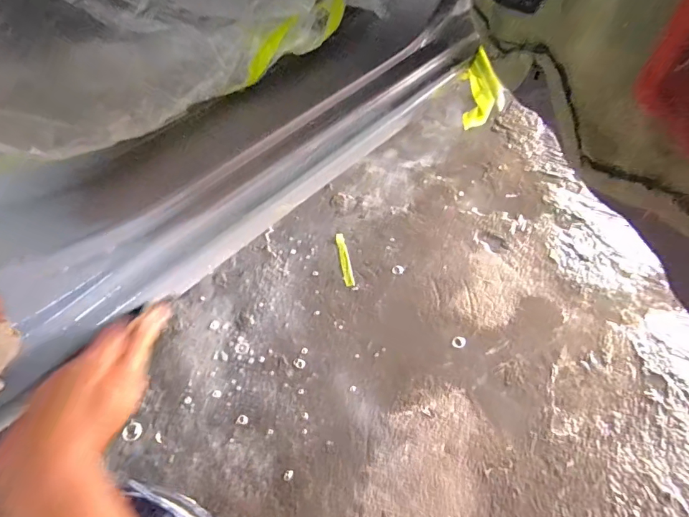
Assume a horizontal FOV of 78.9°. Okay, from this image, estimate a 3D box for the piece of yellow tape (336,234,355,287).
[{"bbox_3d":[0.000,0.001,0.796,0.018,0.004,0.122,-7,55,-6],"label":"piece of yellow tape"}]

